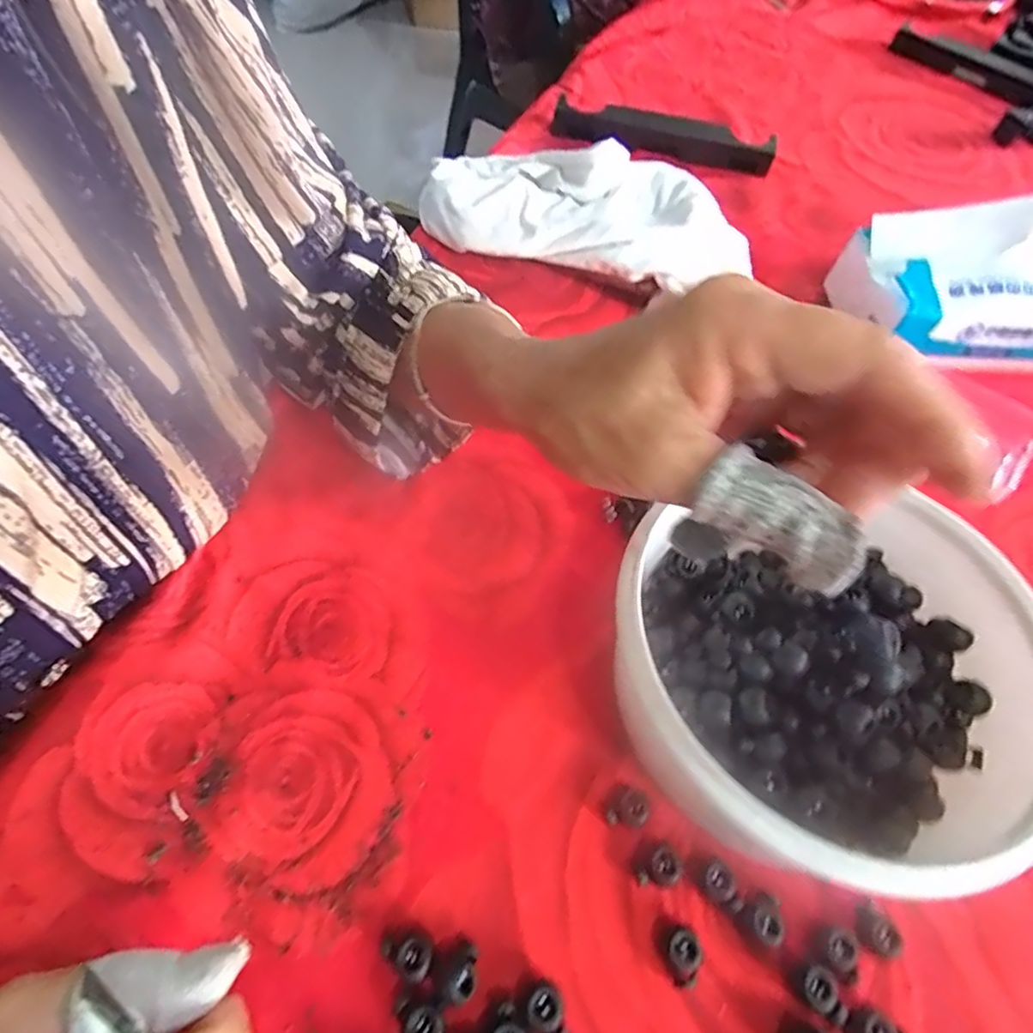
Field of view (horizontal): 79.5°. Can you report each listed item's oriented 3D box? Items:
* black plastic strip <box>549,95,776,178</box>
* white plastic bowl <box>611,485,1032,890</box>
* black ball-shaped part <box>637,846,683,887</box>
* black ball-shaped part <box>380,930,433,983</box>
[{"bbox_3d":[0.129,-0.340,0.555,0.196,0.029,0.021,16,56,6],"label":"black plastic strip"},{"bbox_3d":[0.120,0.069,0.251,0.153,0.075,0.134,-2,56,-6],"label":"white plastic bowl"},{"bbox_3d":[0.055,0.137,0.242,0.015,0.010,0.013,6,56,-1],"label":"black ball-shaped part"},{"bbox_3d":[-0.038,0.156,0.222,0.017,0.011,0.013,36,60,18],"label":"black ball-shaped part"}]

